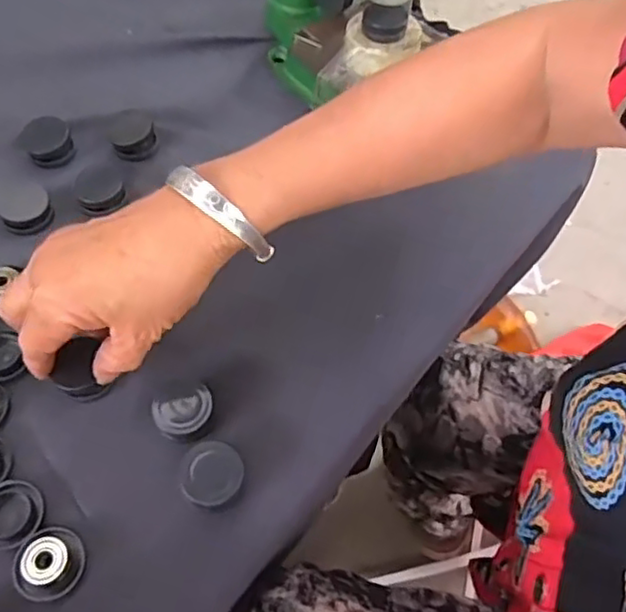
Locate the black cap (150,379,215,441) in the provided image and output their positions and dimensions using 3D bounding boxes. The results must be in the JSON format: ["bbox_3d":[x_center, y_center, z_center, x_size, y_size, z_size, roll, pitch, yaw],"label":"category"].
[{"bbox_3d":[-0.073,0.056,0.360,0.034,0.014,0.035,2,59,-3],"label":"black cap"}]

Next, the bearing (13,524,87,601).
[{"bbox_3d":[-0.131,0.126,0.318,0.033,0.013,0.033,2,59,-3],"label":"bearing"}]

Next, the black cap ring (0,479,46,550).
[{"bbox_3d":[-0.156,0.108,0.332,0.033,0.005,0.033,2,59,-3],"label":"black cap ring"}]

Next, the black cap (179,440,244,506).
[{"bbox_3d":[-0.054,0.090,0.342,0.031,0.017,0.033,2,59,-3],"label":"black cap"}]

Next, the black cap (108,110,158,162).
[{"bbox_3d":[-0.132,-0.127,0.473,0.032,0.016,0.037,-9,60,-9],"label":"black cap"}]

